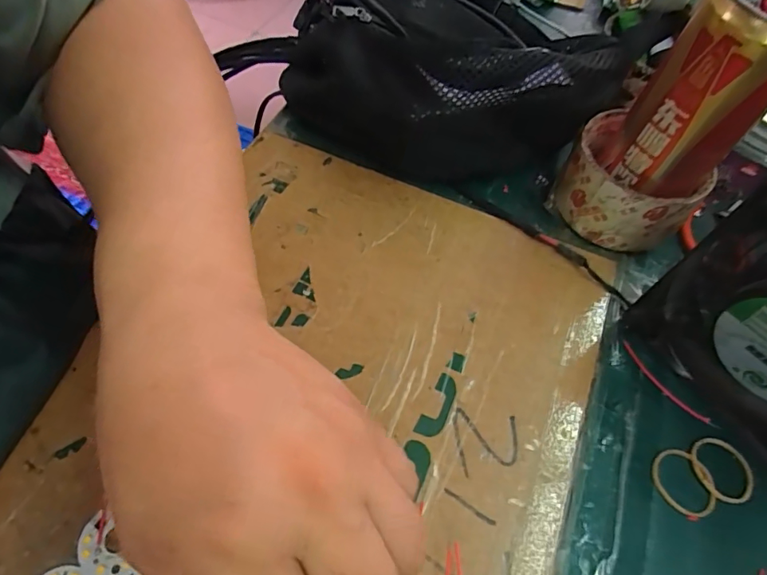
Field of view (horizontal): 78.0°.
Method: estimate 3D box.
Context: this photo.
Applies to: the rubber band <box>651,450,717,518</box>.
[{"bbox_3d":[0.152,0.097,0.237,0.029,0.004,0.032,-33,67,-22],"label":"rubber band"}]

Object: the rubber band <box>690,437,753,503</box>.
[{"bbox_3d":[0.174,0.093,0.241,0.029,0.004,0.031,2,59,-4],"label":"rubber band"}]

